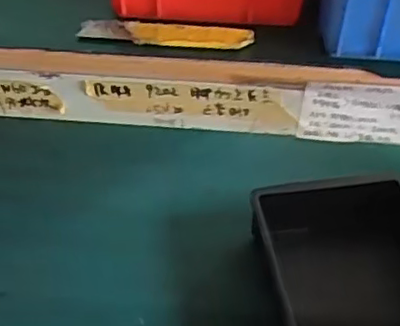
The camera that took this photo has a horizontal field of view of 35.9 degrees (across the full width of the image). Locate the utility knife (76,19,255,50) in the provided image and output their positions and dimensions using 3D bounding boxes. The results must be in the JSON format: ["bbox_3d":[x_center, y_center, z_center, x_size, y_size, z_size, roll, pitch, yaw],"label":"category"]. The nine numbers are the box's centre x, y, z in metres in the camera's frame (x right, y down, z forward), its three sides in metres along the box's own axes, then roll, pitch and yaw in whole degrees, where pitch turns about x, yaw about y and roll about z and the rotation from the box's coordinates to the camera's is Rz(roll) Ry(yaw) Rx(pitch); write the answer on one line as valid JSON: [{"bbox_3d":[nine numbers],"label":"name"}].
[{"bbox_3d":[-0.021,-0.080,0.380,0.106,0.009,0.020,6,47,5],"label":"utility knife"}]

